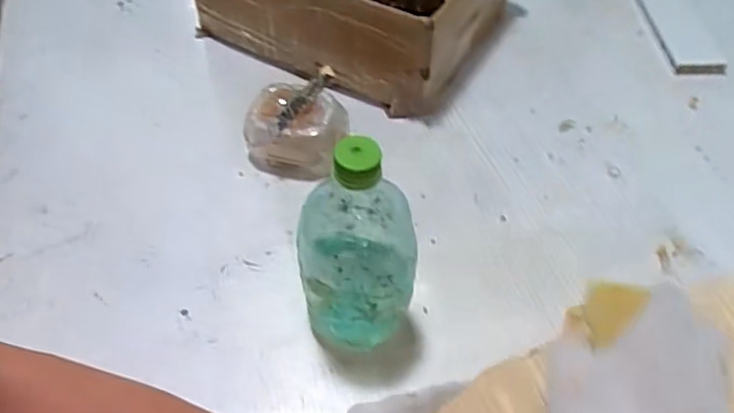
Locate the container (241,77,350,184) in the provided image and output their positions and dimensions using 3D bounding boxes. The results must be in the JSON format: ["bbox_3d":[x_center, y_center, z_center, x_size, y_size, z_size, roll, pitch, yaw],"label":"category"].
[{"bbox_3d":[-0.067,-0.080,0.634,0.098,0.070,0.085,10,53,6],"label":"container"}]

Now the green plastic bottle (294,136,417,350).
[{"bbox_3d":[-0.008,0.031,0.459,0.082,0.204,0.077,-7,53,-8],"label":"green plastic bottle"}]

